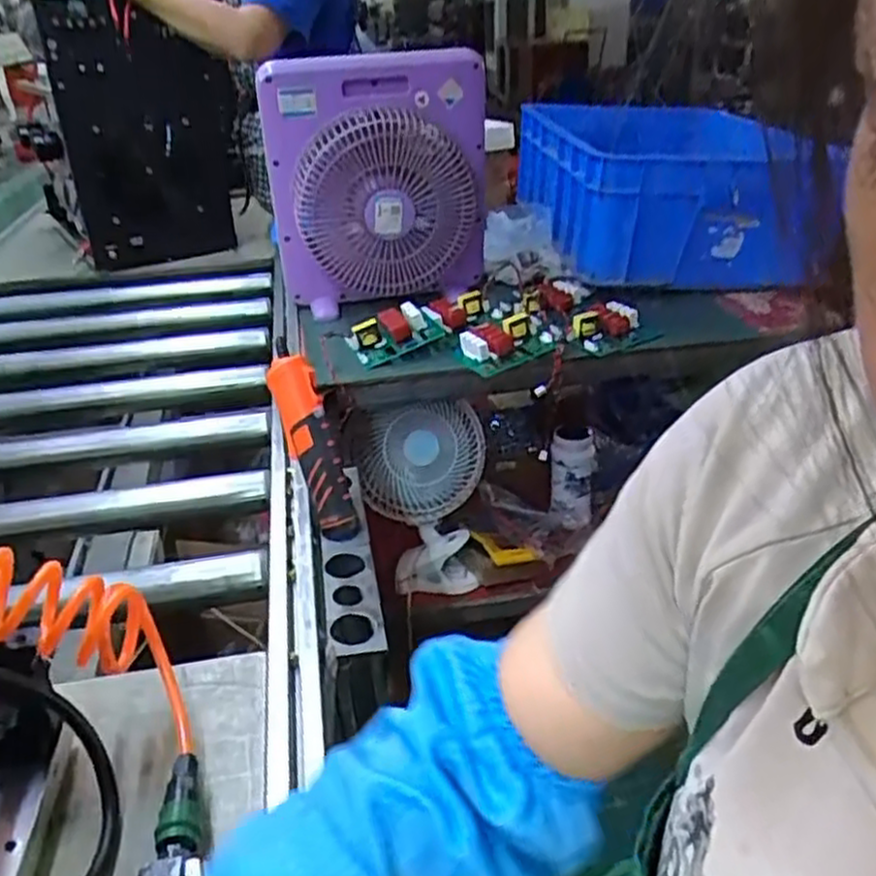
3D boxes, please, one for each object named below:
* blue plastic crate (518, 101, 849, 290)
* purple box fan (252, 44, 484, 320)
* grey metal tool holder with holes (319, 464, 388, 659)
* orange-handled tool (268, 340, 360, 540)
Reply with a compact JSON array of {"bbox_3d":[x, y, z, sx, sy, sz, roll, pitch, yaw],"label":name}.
[{"bbox_3d":[0.391,-0.447,1.346,0.393,0.211,0.529,-6,31,-4],"label":"blue plastic crate"},{"bbox_3d":[-0.069,-0.376,1.137,0.351,0.353,0.103,-17,33,-24],"label":"purple box fan"},{"bbox_3d":[-0.092,0.114,0.771,0.049,0.023,0.276,-7,31,-7],"label":"grey metal tool holder with holes"},{"bbox_3d":[-0.127,0.004,0.777,0.046,0.202,0.034,-23,11,-30],"label":"orange-handled tool"}]

